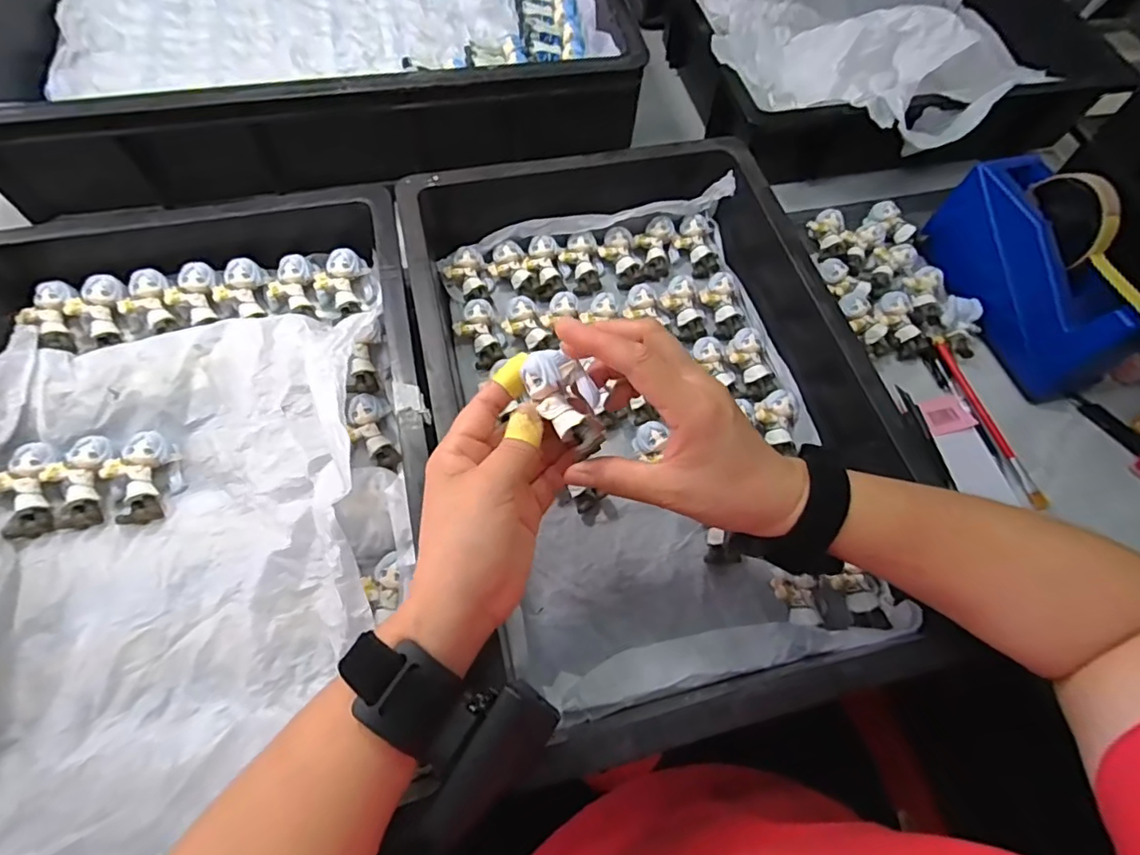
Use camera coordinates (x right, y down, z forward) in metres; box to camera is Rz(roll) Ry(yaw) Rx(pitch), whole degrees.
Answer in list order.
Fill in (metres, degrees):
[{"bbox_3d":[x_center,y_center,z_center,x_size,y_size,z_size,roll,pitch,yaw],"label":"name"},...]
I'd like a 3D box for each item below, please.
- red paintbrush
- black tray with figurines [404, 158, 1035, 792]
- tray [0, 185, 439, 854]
[{"bbox_3d":[0.352,-0.010,0.471,0.012,0.007,0.164,-10,65,-9],"label":"red paintbrush"},{"bbox_3d":[0.059,-0.040,0.434,0.315,0.092,0.472,-12,65,-10],"label":"black tray with figurines"},{"bbox_3d":[-0.248,0.033,0.367,0.304,0.072,0.428,-8,64,-8],"label":"tray"}]

